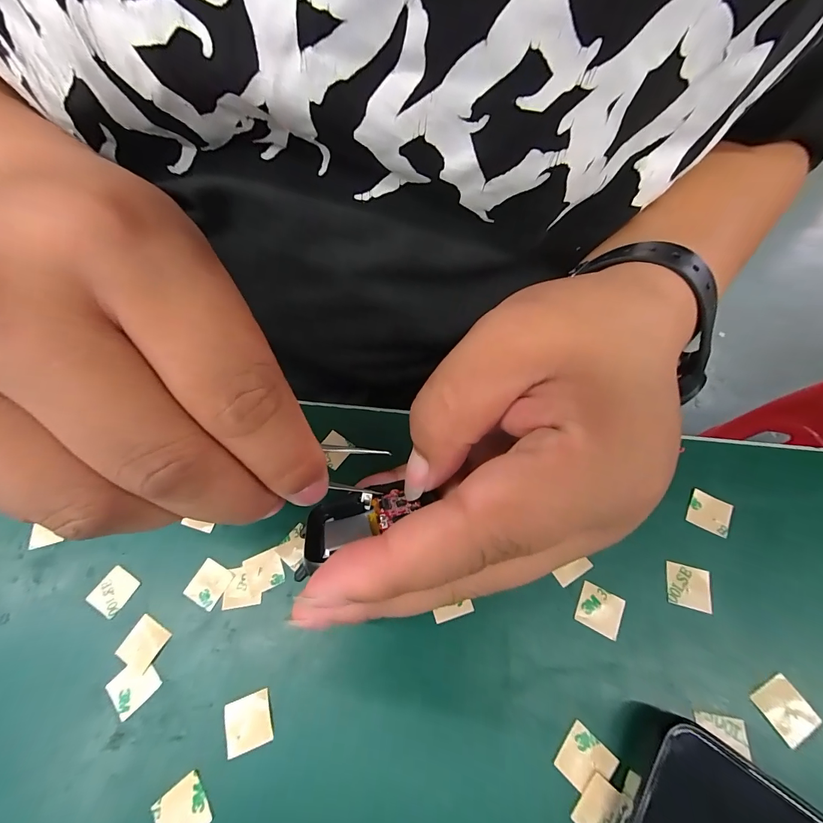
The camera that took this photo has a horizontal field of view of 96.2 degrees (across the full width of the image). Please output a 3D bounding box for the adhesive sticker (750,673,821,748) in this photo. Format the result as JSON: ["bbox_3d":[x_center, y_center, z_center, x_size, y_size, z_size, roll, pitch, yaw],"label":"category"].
[{"bbox_3d":[0.123,0.098,0.122,0.014,0.004,0.015,-25,60,-9],"label":"adhesive sticker"}]

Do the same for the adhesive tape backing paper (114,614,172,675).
[{"bbox_3d":[-0.103,0.089,0.142,0.015,0.004,0.015,24,64,13],"label":"adhesive tape backing paper"}]

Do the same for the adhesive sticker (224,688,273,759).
[{"bbox_3d":[-0.057,0.107,0.127,0.016,0.004,0.015,-19,62,-7],"label":"adhesive sticker"}]

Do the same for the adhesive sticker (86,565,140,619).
[{"bbox_3d":[-0.122,0.074,0.151,0.015,0.004,0.016,25,60,13],"label":"adhesive sticker"}]

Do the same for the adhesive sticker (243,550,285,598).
[{"bbox_3d":[-0.061,0.066,0.153,0.015,0.004,0.015,-22,63,-10],"label":"adhesive sticker"}]

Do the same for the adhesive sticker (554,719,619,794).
[{"bbox_3d":[0.056,0.112,0.118,0.015,0.004,0.015,38,70,21],"label":"adhesive sticker"}]

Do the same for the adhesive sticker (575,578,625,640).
[{"bbox_3d":[0.071,0.075,0.139,0.015,0.004,0.015,24,64,17],"label":"adhesive sticker"}]

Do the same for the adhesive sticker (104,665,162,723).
[{"bbox_3d":[-0.102,0.100,0.135,0.015,0.004,0.015,39,68,20],"label":"adhesive sticker"}]

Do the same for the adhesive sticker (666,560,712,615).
[{"bbox_3d":[0.106,0.067,0.141,0.014,0.004,0.015,11,61,14],"label":"adhesive sticker"}]

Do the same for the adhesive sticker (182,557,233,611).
[{"bbox_3d":[-0.083,0.070,0.150,0.014,0.004,0.015,21,64,14],"label":"adhesive sticker"}]

